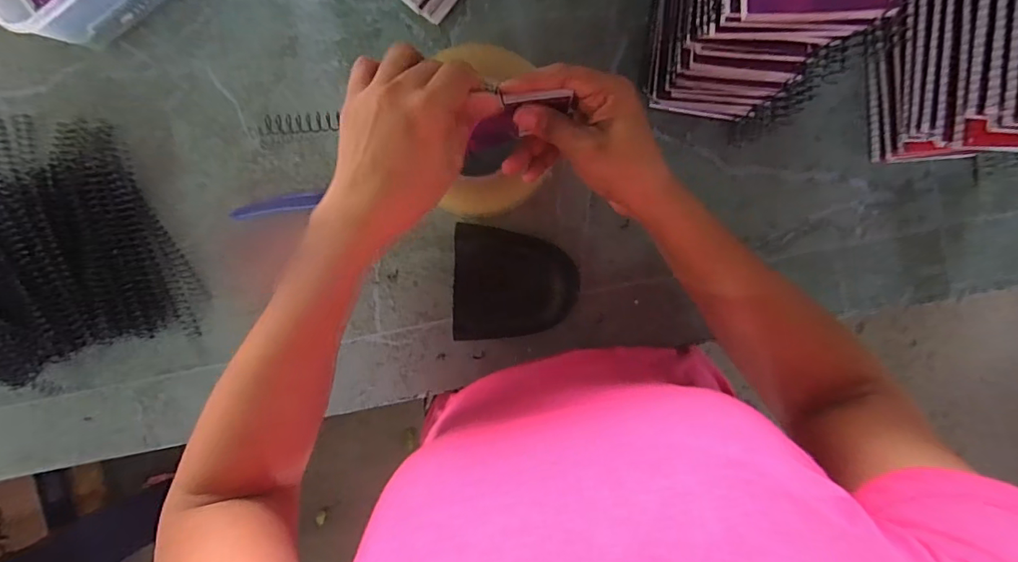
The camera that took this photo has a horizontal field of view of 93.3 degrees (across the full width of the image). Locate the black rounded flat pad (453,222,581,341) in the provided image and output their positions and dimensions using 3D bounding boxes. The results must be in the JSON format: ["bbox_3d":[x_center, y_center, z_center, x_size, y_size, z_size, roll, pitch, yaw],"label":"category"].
[{"bbox_3d":[0.006,0.002,0.415,0.104,0.030,0.092,2,91,0],"label":"black rounded flat pad"}]

